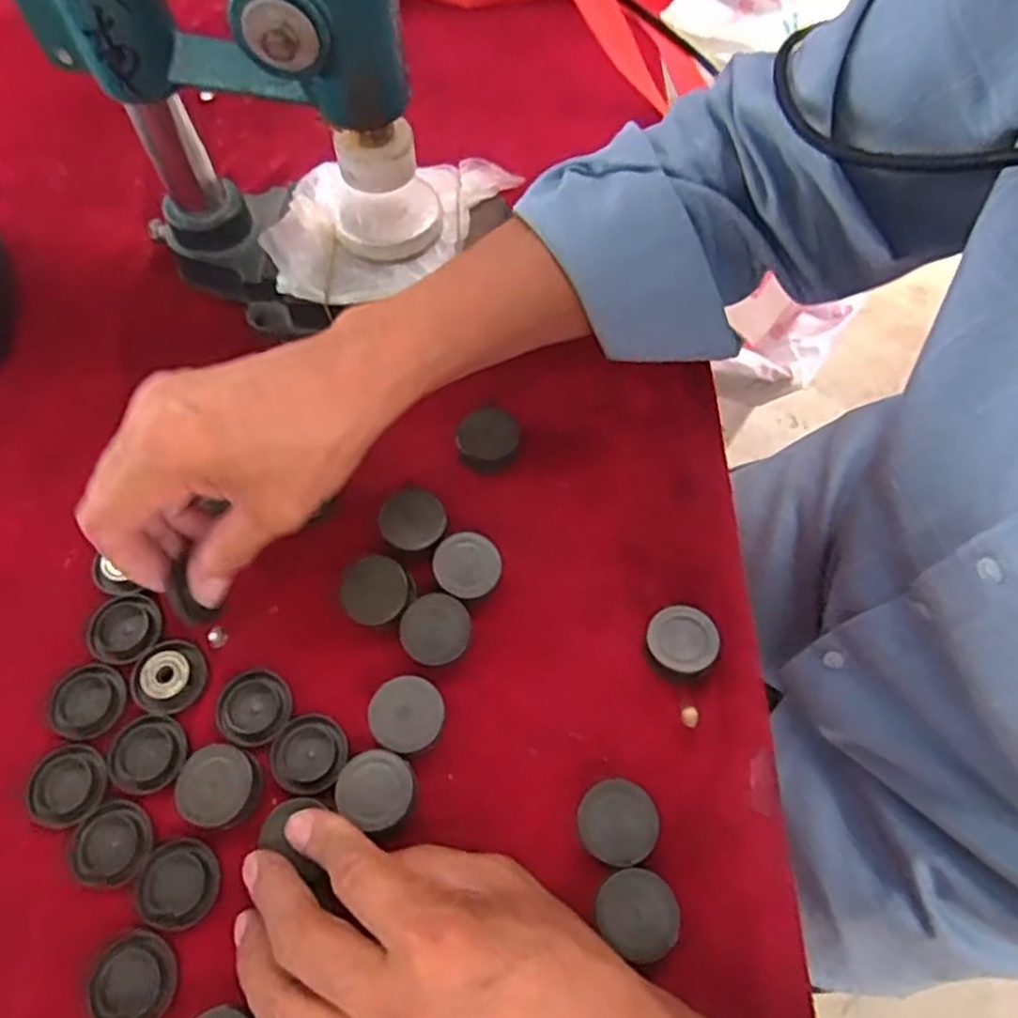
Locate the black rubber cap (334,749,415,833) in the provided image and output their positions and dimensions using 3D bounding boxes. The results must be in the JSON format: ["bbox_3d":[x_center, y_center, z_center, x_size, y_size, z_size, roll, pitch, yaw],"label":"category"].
[{"bbox_3d":[-0.056,0.120,0.320,0.032,0.016,0.030,0,64,-1],"label":"black rubber cap"}]

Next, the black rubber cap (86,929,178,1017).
[{"bbox_3d":[-0.148,0.185,0.294,0.031,0.010,0.033,0,64,-1],"label":"black rubber cap"}]

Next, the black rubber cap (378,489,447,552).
[{"bbox_3d":[-0.048,0.007,0.375,0.032,0.017,0.030,0,64,-1],"label":"black rubber cap"}]

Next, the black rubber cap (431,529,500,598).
[{"bbox_3d":[-0.020,0.029,0.365,0.032,0.017,0.032,0,64,-1],"label":"black rubber cap"}]

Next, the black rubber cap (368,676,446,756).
[{"bbox_3d":[-0.045,0.093,0.335,0.032,0.016,0.033,0,64,-1],"label":"black rubber cap"}]

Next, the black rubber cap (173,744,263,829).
[{"bbox_3d":[-0.124,0.119,0.319,0.034,0.015,0.035,0,64,-1],"label":"black rubber cap"}]

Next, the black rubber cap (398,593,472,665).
[{"bbox_3d":[-0.034,0.058,0.352,0.032,0.016,0.031,0,64,-1],"label":"black rubber cap"}]

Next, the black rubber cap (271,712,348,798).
[{"bbox_3d":[-0.089,0.108,0.331,0.033,0.007,0.033,0,64,-1],"label":"black rubber cap"}]

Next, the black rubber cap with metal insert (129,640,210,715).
[{"bbox_3d":[-0.158,0.076,0.344,0.033,0.007,0.033,0,64,-1],"label":"black rubber cap with metal insert"}]

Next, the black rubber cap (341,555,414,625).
[{"bbox_3d":[-0.063,0.041,0.359,0.032,0.020,0.032,0,64,-1],"label":"black rubber cap"}]

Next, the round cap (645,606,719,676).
[{"bbox_3d":[0.080,0.063,0.350,0.031,0.017,0.032,0,64,-1],"label":"round cap"}]

